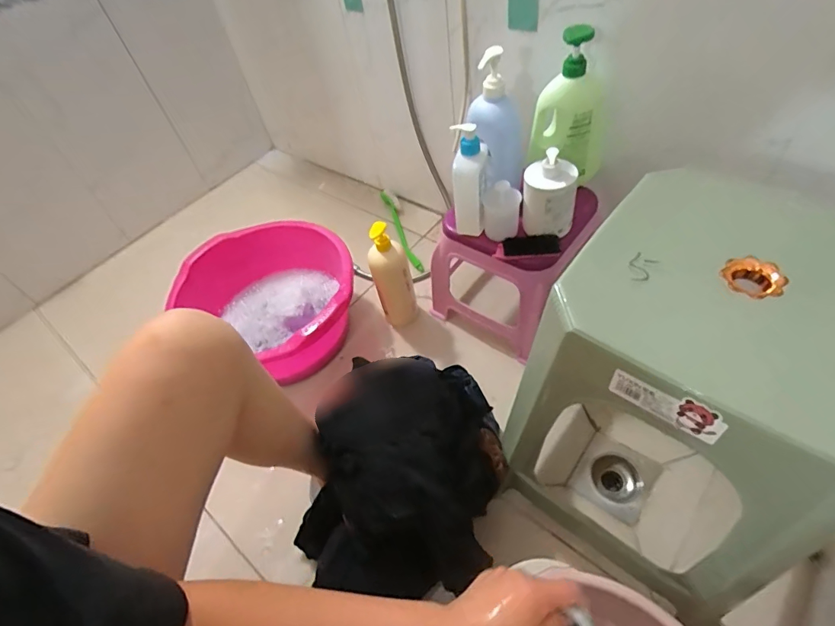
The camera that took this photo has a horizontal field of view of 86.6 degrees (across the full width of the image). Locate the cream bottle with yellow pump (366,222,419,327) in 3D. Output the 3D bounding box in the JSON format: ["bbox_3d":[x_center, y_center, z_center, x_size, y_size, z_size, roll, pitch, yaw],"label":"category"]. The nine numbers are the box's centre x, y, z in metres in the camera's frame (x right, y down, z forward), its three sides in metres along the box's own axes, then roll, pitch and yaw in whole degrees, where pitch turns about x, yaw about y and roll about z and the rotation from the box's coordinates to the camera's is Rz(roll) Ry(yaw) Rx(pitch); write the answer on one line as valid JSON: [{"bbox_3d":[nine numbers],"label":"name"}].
[{"bbox_3d":[-0.055,-0.091,0.972,0.085,0.277,0.077,-9,51,3],"label":"cream bottle with yellow pump"}]

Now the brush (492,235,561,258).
[{"bbox_3d":[0.187,-0.114,0.755,0.103,0.031,0.042,1,52,11],"label":"brush"}]

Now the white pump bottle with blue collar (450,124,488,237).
[{"bbox_3d":[0.088,-0.224,0.750,0.061,0.186,0.061,-2,51,9],"label":"white pump bottle with blue collar"}]

